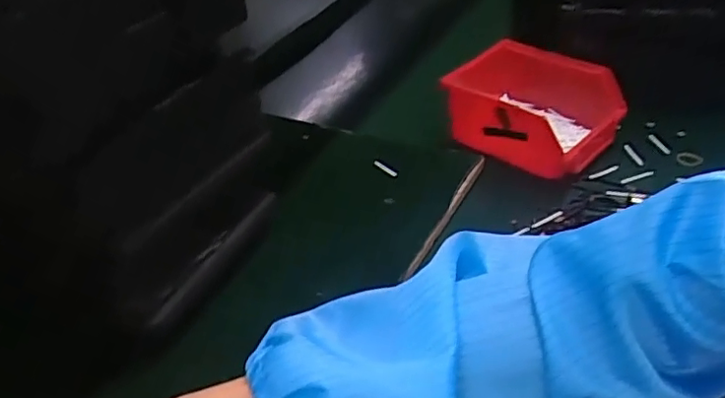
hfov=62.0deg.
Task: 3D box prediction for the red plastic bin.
[{"bbox_3d":[0.162,-0.081,0.577,0.110,0.084,0.138,-32,44,-26],"label":"red plastic bin"}]

